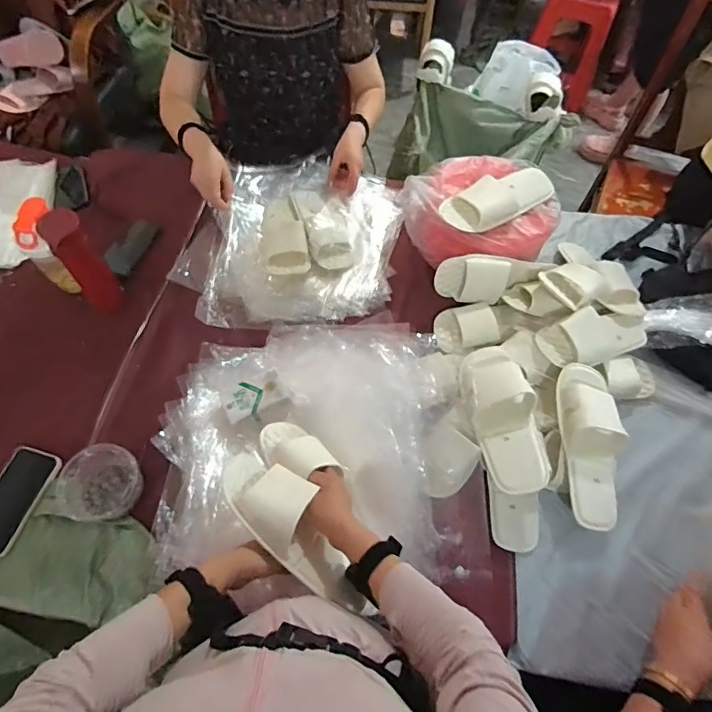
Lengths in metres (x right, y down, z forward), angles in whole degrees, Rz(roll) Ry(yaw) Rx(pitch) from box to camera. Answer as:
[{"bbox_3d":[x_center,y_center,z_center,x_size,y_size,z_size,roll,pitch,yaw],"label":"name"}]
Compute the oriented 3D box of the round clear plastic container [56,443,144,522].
[{"bbox_3d":[-0.395,0.198,0.705,0.107,0.076,0.104,1,61,-3],"label":"round clear plastic container"}]

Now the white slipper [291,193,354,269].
[{"bbox_3d":[-0.067,-0.296,0.994,0.106,0.064,0.217,-15,64,-10],"label":"white slipper"}]

